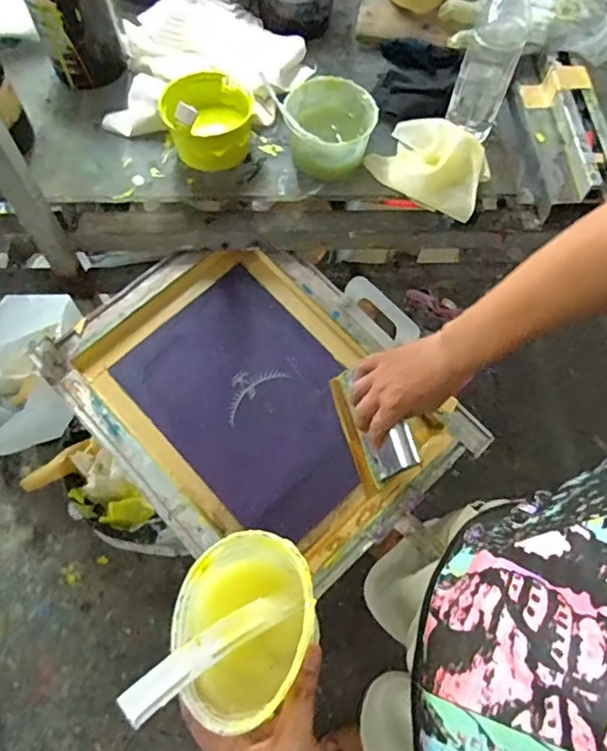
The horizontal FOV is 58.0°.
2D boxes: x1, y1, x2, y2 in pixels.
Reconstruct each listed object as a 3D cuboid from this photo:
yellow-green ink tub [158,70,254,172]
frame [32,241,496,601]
[{"bbox_3d":[-0.127,-0.325,0.716,0.106,0.070,0.110,1,65,-1],"label":"yellow-green ink tub"},{"bbox_3d":[-0.064,0.031,0.740,0.381,0.061,0.484,-42,76,-14],"label":"frame"}]

